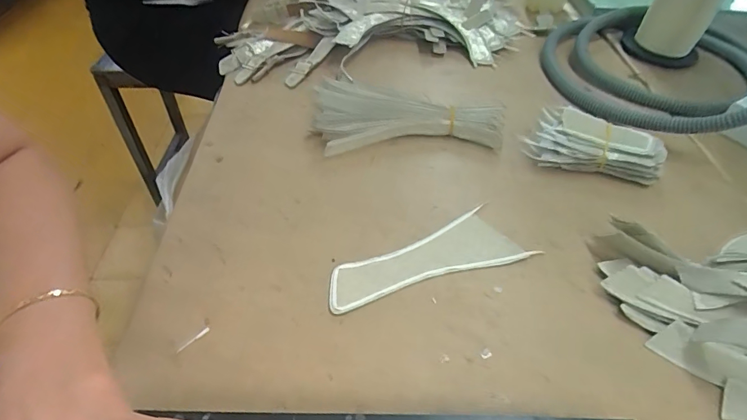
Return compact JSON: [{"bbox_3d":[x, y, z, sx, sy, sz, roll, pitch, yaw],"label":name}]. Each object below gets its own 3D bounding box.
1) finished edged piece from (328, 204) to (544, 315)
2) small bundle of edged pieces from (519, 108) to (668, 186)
[{"bbox_3d":[0.040,0.041,0.353,0.160,0.004,0.056,-17,49,-16],"label":"finished edged piece"},{"bbox_3d":[0.217,-0.068,0.439,0.125,0.036,0.073,12,48,11],"label":"small bundle of edged pieces"}]

